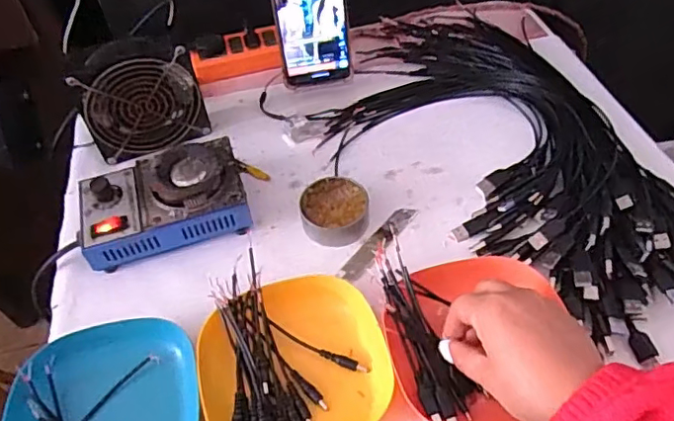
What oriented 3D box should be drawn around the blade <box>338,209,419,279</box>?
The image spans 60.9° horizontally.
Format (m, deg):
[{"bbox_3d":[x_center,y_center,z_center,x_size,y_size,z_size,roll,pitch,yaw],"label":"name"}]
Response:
[{"bbox_3d":[0.039,0.029,0.532,0.021,0.004,0.101,32,60,22],"label":"blade"}]

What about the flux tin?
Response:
[{"bbox_3d":[-0.002,0.000,0.542,0.062,0.024,0.061,-2,51,3],"label":"flux tin"}]

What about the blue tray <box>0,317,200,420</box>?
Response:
[{"bbox_3d":[-0.174,0.148,0.433,0.132,0.032,0.137,-12,52,-5],"label":"blue tray"}]

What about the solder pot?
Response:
[{"bbox_3d":[-0.164,-0.008,0.544,0.149,0.058,0.093,-16,52,-7],"label":"solder pot"}]

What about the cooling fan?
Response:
[{"bbox_3d":[-0.200,-0.116,0.592,0.114,0.117,0.035,-18,52,-9],"label":"cooling fan"}]

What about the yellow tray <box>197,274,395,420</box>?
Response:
[{"bbox_3d":[-0.032,0.116,0.444,0.141,0.023,0.130,-18,52,-9],"label":"yellow tray"}]

